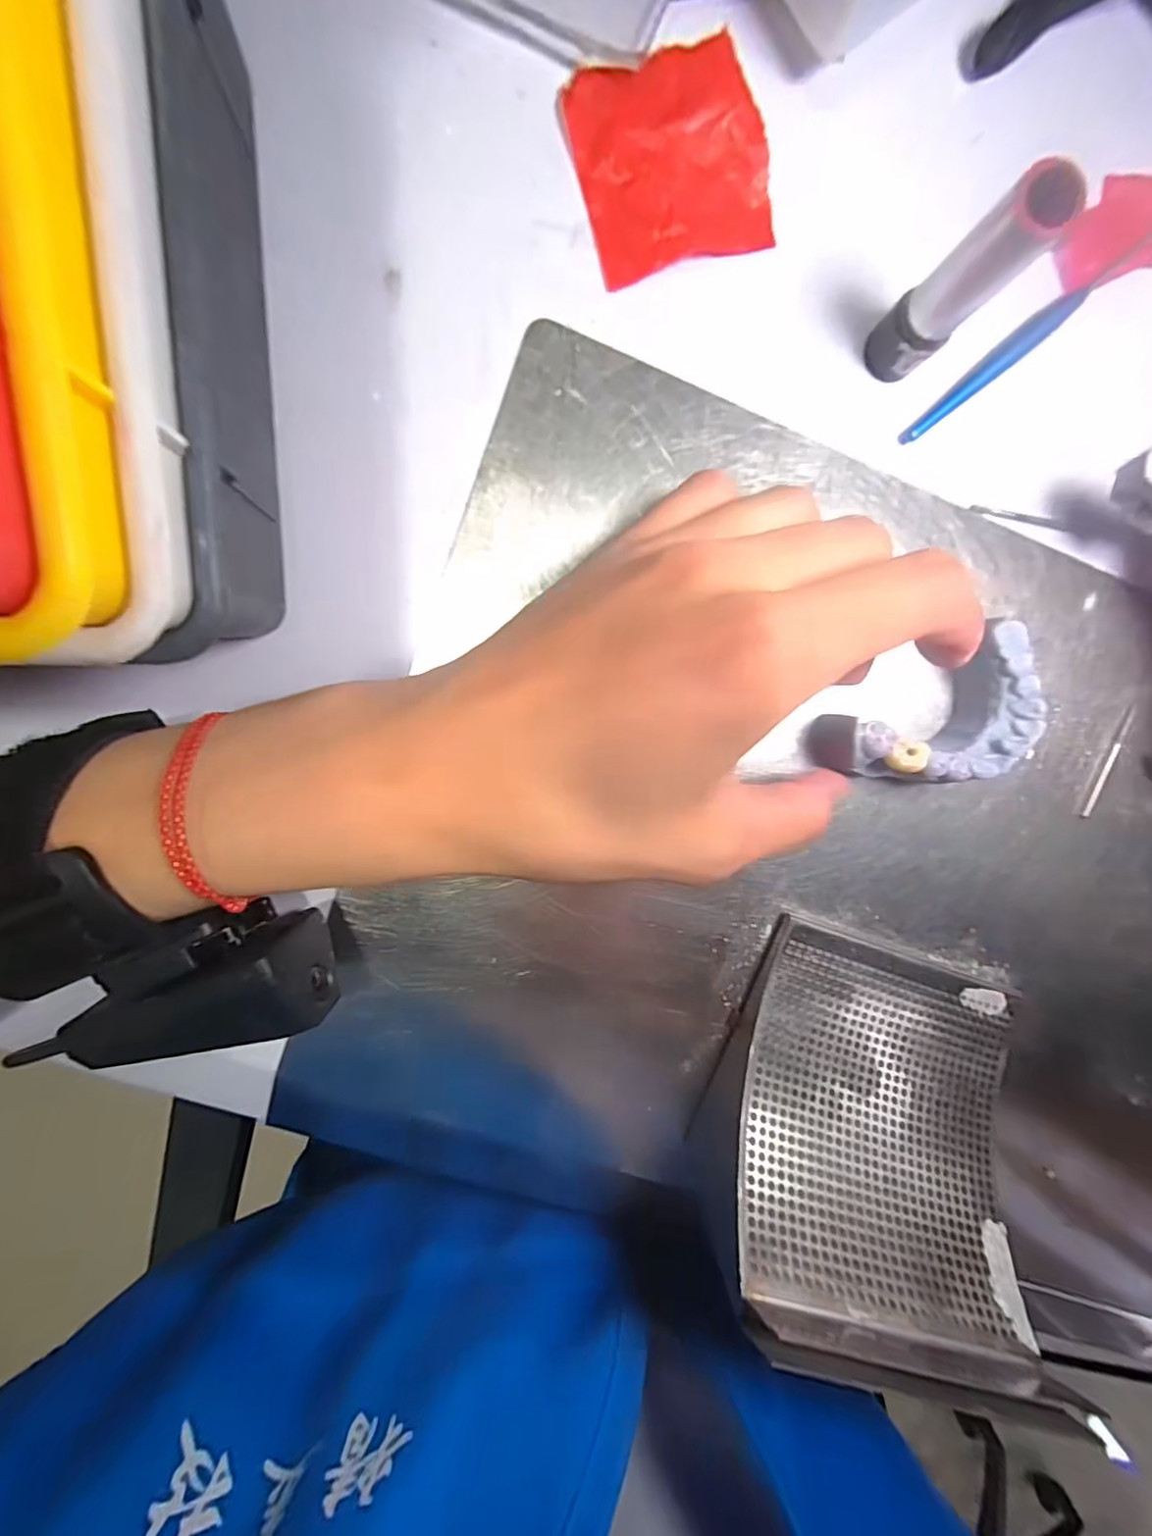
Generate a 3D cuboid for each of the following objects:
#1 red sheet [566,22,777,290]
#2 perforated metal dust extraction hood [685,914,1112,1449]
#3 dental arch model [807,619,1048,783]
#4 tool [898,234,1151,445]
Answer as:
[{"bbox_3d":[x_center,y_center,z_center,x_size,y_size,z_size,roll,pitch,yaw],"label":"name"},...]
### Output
[{"bbox_3d":[0.029,-0.180,0.170,0.054,0.006,0.053,-17,98,-2],"label":"red sheet"},{"bbox_3d":[0.101,0.119,0.184,0.111,0.066,0.103,22,95,-7],"label":"perforated metal dust extraction hood"},{"bbox_3d":[0.116,-0.014,0.186,0.064,0.028,0.038,-35,99,0],"label":"dental arch model"},{"bbox_3d":[0.173,-0.158,0.184,0.164,0.007,0.010,-35,99,1],"label":"tool"}]

